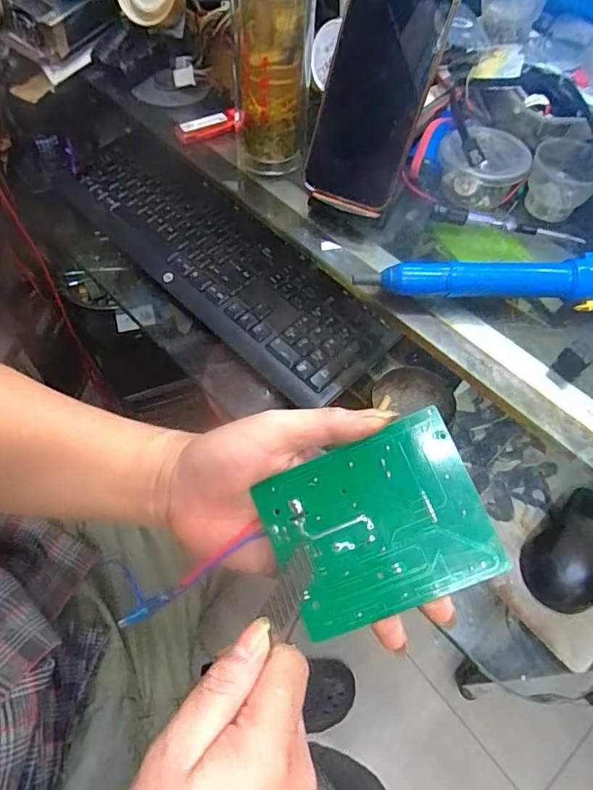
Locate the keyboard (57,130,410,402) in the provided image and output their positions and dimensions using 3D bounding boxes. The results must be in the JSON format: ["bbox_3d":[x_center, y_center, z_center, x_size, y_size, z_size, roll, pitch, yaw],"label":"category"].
[{"bbox_3d":[-0.099,-0.163,0.575,0.457,0.030,0.125,41,65,19],"label":"keyboard"}]

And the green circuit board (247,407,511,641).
[{"bbox_3d":[0.042,0.071,0.279,0.112,0.005,0.090,-24,81,8],"label":"green circuit board"}]

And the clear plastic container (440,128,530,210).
[{"bbox_3d":[0.170,-0.209,0.475,0.077,0.048,0.071,2,59,-3],"label":"clear plastic container"}]

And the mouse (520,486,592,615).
[{"bbox_3d":[0.236,0.123,0.424,0.061,0.035,0.110,40,64,19],"label":"mouse"}]

